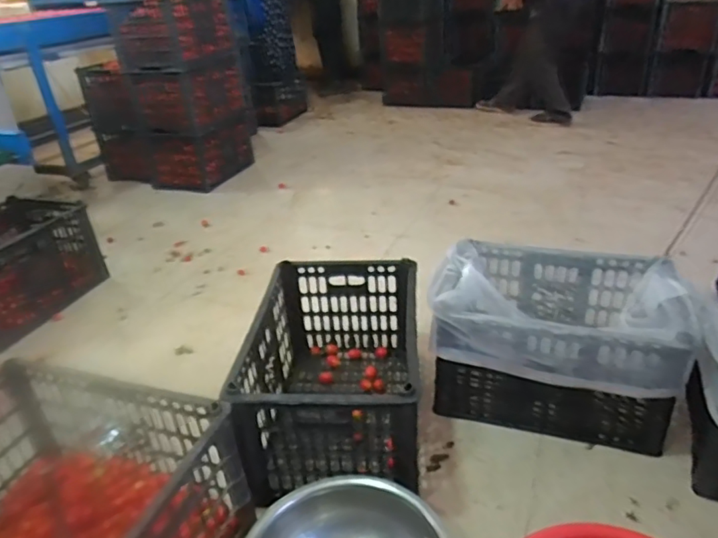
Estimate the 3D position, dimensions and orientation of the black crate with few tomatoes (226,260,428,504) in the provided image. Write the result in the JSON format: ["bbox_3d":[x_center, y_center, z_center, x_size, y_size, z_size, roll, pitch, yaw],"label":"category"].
[{"bbox_3d":[-0.040,0.225,1.119,0.329,0.279,0.484,-1,30,7],"label":"black crate with few tomatoes"}]

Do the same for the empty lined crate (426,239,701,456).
[{"bbox_3d":[0.427,0.149,1.192,0.496,0.295,0.324,3,30,13],"label":"empty lined crate"}]

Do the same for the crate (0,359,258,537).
[{"bbox_3d":[-0.455,0.356,0.874,0.496,0.240,0.285,8,32,21],"label":"crate"}]

